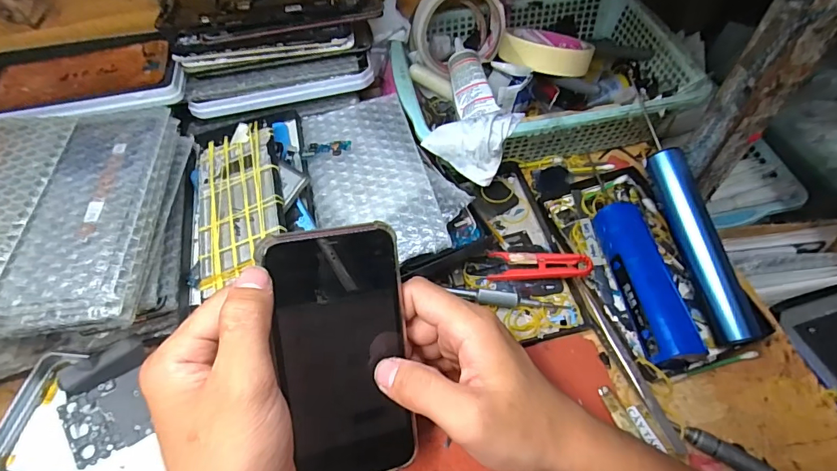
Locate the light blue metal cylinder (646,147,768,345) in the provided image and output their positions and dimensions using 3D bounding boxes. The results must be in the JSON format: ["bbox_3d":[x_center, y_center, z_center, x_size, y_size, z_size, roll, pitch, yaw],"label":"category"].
[{"bbox_3d":[0.214,0.005,0.337,0.026,0.018,0.150,-11,73,-6],"label":"light blue metal cylinder"}]

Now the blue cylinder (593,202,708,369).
[{"bbox_3d":[0.174,0.036,0.345,0.034,0.035,0.129,-7,57,-2],"label":"blue cylinder"}]

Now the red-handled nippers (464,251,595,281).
[{"bbox_3d":[0.090,0.026,0.367,0.097,0.011,0.022,-3,55,16],"label":"red-handled nippers"}]

